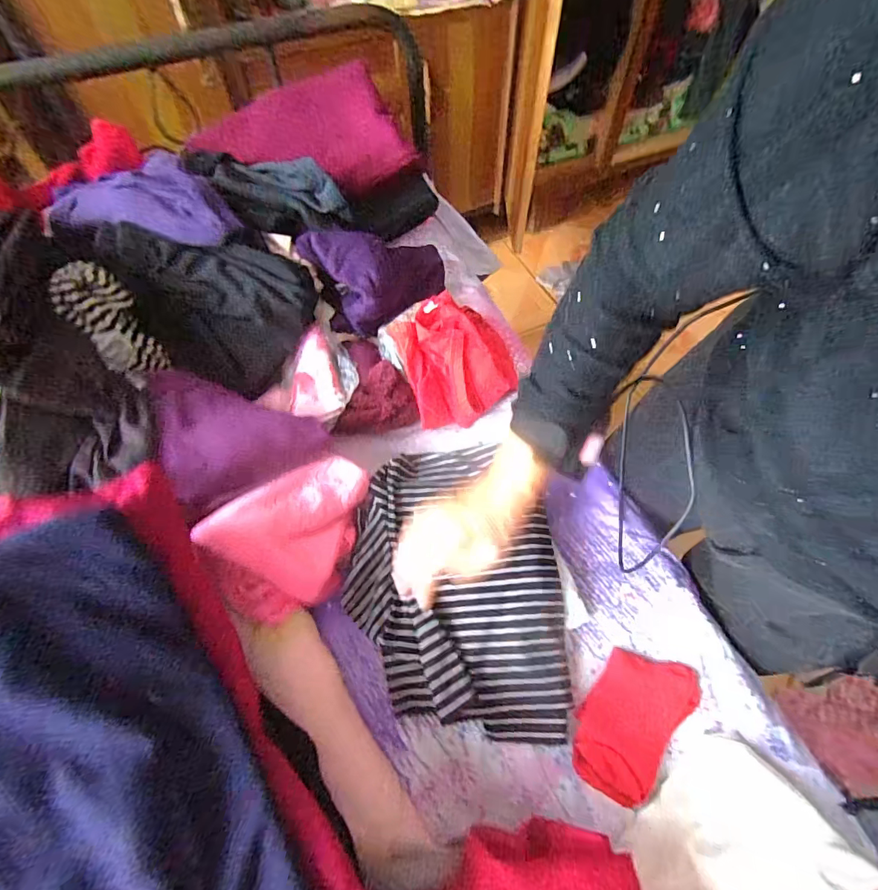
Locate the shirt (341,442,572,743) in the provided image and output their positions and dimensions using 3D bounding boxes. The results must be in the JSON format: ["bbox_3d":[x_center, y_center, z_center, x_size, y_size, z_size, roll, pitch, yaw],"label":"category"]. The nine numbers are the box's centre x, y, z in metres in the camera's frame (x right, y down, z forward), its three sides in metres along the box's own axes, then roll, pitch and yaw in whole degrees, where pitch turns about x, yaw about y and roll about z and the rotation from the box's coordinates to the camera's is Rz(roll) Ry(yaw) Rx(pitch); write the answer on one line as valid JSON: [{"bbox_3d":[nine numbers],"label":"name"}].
[{"bbox_3d":[0.022,0.150,0.541,0.252,0.043,0.317,4,59,3],"label":"shirt"}]

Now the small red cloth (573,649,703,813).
[{"bbox_3d":[0.205,0.287,0.483,0.092,0.019,0.157,37,66,21],"label":"small red cloth"}]

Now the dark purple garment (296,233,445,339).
[{"bbox_3d":[-0.076,-0.272,0.718,0.232,0.091,0.160,-24,62,-13],"label":"dark purple garment"}]

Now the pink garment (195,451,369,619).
[{"bbox_3d":[-0.157,0.096,0.522,0.191,0.075,0.138,-37,65,-19],"label":"pink garment"}]

